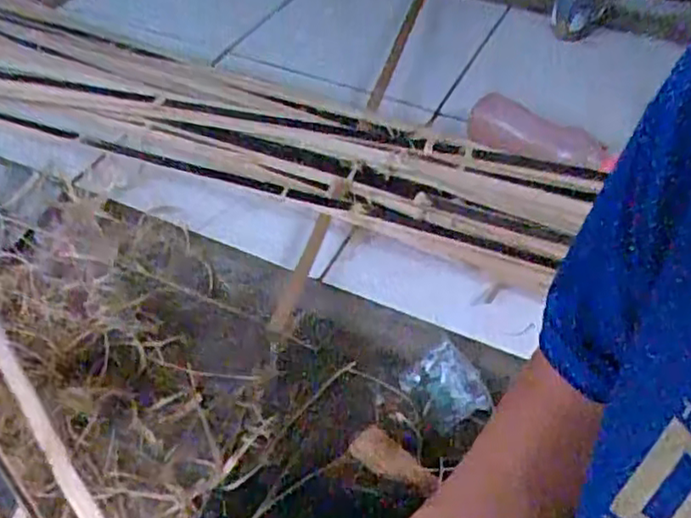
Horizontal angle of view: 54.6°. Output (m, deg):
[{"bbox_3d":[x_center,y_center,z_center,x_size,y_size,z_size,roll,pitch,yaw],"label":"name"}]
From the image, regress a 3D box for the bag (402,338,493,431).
[{"bbox_3d":[0.115,0.147,0.766,0.078,0.014,0.087,-38,61,-6],"label":"bag"}]

